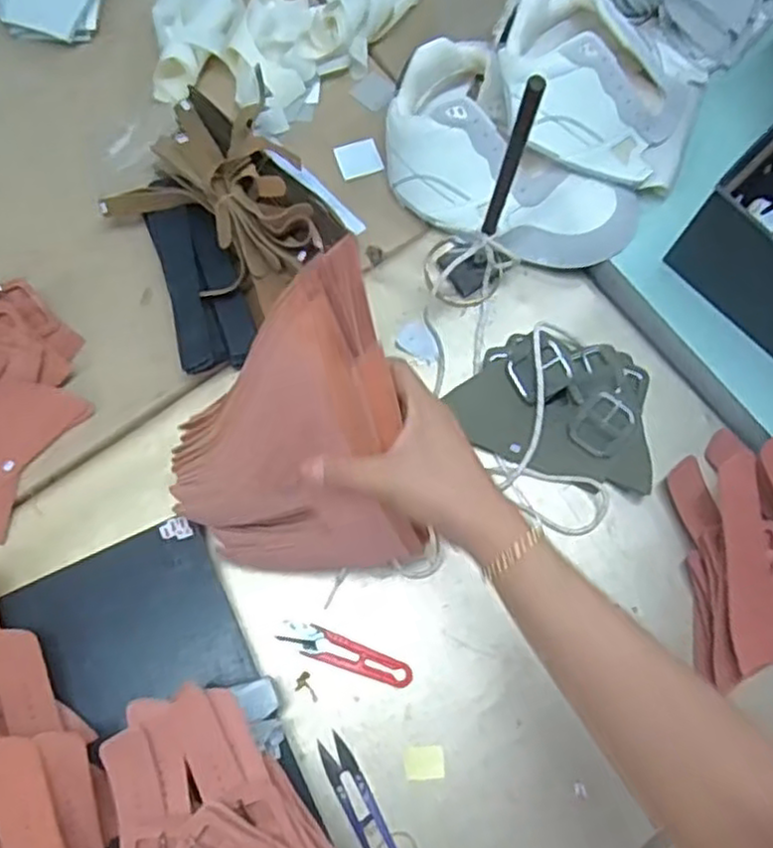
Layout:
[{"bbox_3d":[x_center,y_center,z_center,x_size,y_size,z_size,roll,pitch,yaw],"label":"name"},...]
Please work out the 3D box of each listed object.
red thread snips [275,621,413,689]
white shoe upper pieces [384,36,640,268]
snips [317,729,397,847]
[{"bbox_3d":[-0.030,0.172,0.532,0.101,0.004,0.022,19,73,4],"label":"red thread snips"},{"bbox_3d":[0.097,-0.228,0.626,0.139,0.070,0.243,-37,78,-12],"label":"white shoe upper pieces"},{"bbox_3d":[-0.018,0.269,0.500,0.023,0.007,0.100,-27,76,-10],"label":"snips"}]

